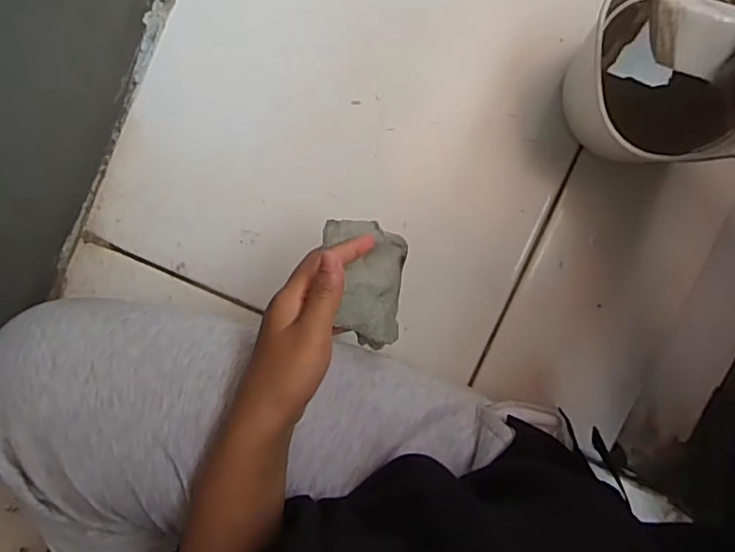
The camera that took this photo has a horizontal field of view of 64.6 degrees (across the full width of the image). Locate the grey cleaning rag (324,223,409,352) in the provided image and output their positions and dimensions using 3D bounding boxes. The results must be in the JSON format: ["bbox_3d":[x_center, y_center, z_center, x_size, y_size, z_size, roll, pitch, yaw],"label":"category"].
[{"bbox_3d":[0.003,0.006,0.425,0.026,0.073,0.088,-6,82,44],"label":"grey cleaning rag"}]

